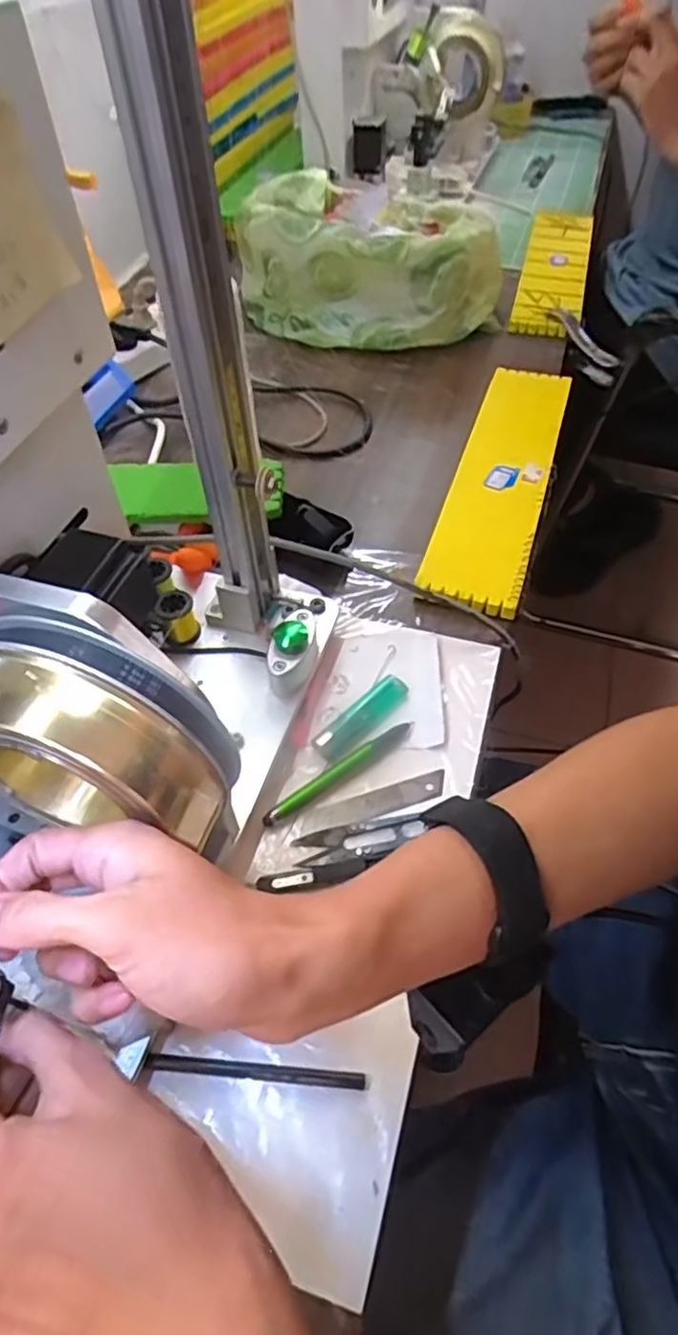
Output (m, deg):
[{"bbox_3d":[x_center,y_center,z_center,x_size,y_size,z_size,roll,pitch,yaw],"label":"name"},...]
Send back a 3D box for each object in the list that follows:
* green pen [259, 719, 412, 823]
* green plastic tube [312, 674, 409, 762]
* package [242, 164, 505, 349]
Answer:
[{"bbox_3d":[0.000,0.066,0.436,0.115,0.007,0.014,-30,57,-20],"label":"green pen"},{"bbox_3d":[0.017,0.033,0.458,0.076,0.012,0.022,-38,61,-25],"label":"green plastic tube"},{"bbox_3d":[0.034,-0.464,0.778,0.299,0.113,0.181,17,55,13],"label":"package"}]

